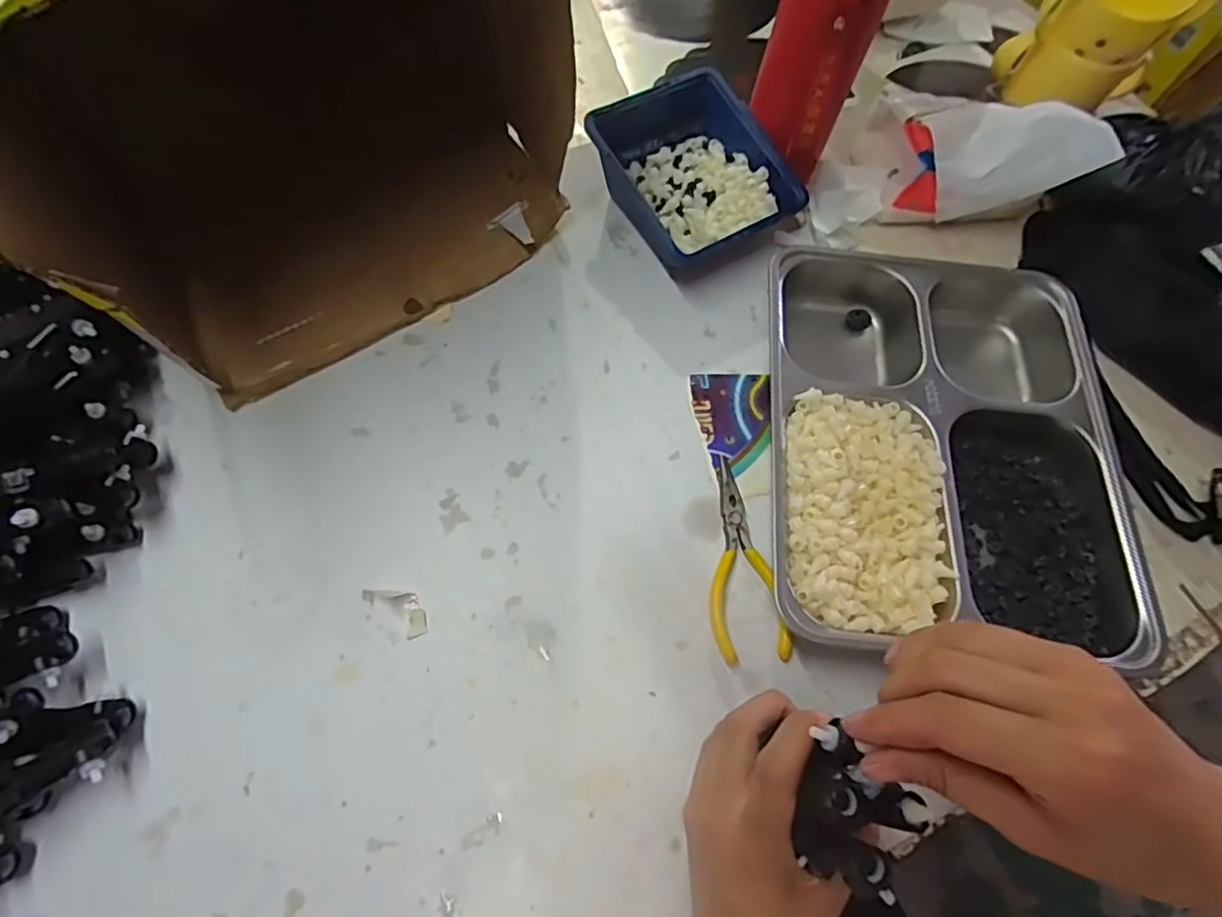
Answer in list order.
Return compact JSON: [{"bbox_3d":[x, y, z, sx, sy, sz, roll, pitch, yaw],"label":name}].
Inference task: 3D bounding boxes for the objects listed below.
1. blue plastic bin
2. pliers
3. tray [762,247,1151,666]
[{"bbox_3d":[0.060,-0.215,0.464,0.118,0.059,0.145,-32,72,-13],"label":"blue plastic bin"},{"bbox_3d":[0.076,0.061,0.379,0.043,0.012,0.126,-7,69,-4],"label":"pliers"},{"bbox_3d":[0.207,-0.025,0.400,0.212,0.043,0.287,5,68,1],"label":"tray"}]

